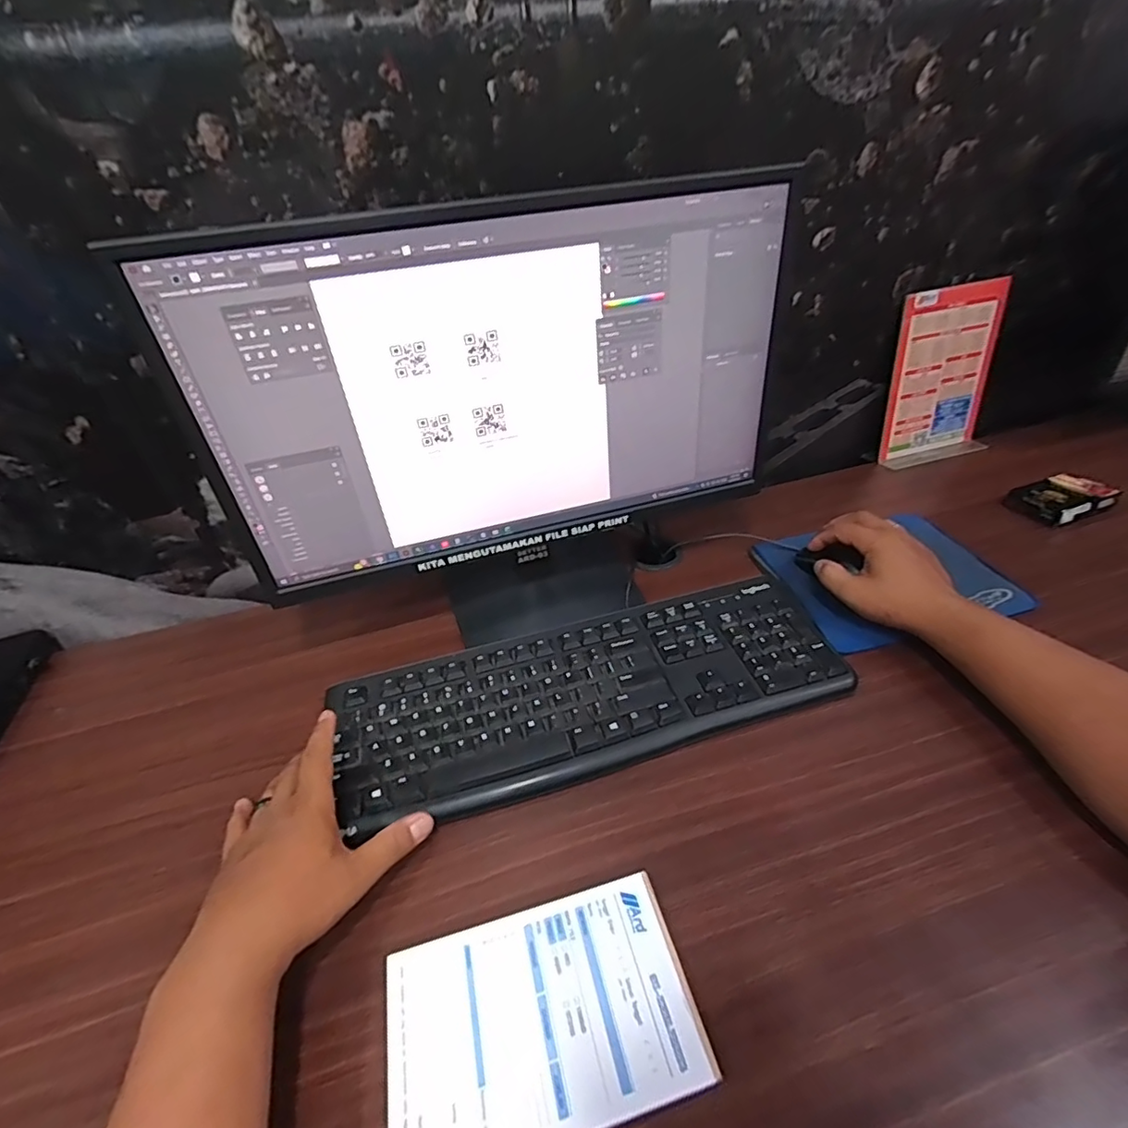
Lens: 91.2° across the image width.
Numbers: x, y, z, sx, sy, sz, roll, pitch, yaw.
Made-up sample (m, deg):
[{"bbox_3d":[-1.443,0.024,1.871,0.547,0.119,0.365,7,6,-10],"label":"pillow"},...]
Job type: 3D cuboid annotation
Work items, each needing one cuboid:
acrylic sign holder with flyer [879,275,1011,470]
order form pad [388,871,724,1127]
[{"bbox_3d":[0.502,-0.242,0.725,0.151,0.217,0.066,-14,40,-9],"label":"acrylic sign holder with flyer"},{"bbox_3d":[-0.013,0.250,0.309,0.166,0.004,0.104,-14,42,-8],"label":"order form pad"}]

